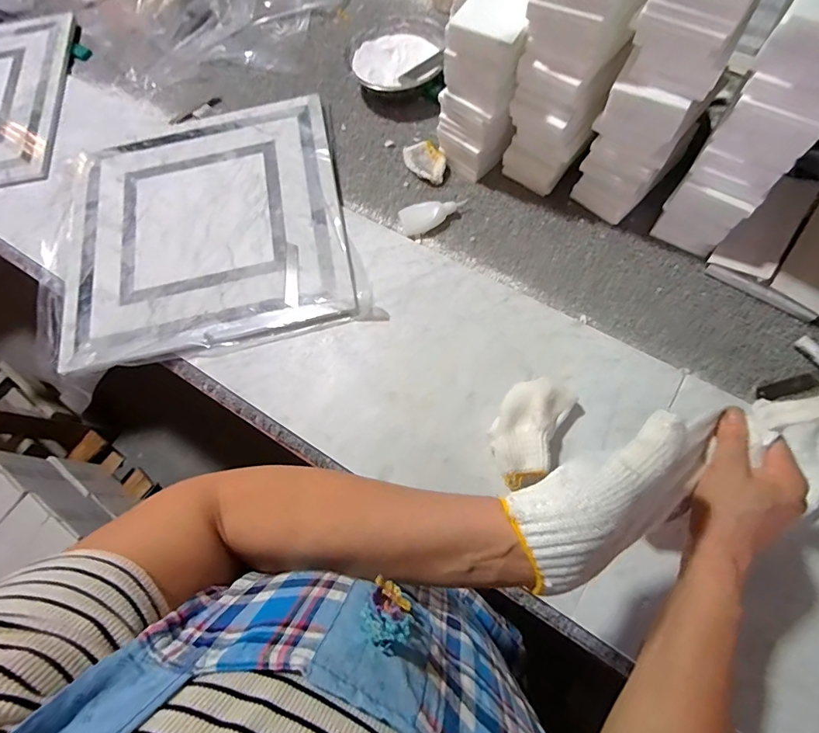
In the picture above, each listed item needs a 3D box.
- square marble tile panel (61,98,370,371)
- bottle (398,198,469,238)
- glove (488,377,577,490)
[{"bbox_3d":[-0.306,-0.209,0.634,0.416,0.012,0.388,-11,69,-1],"label":"square marble tile panel"},{"bbox_3d":[0.034,-0.220,0.621,0.096,0.019,0.041,-24,70,-6],"label":"bottle"},{"bbox_3d":[0.131,0.069,0.487,0.073,0.039,0.125,26,72,13],"label":"glove"}]

